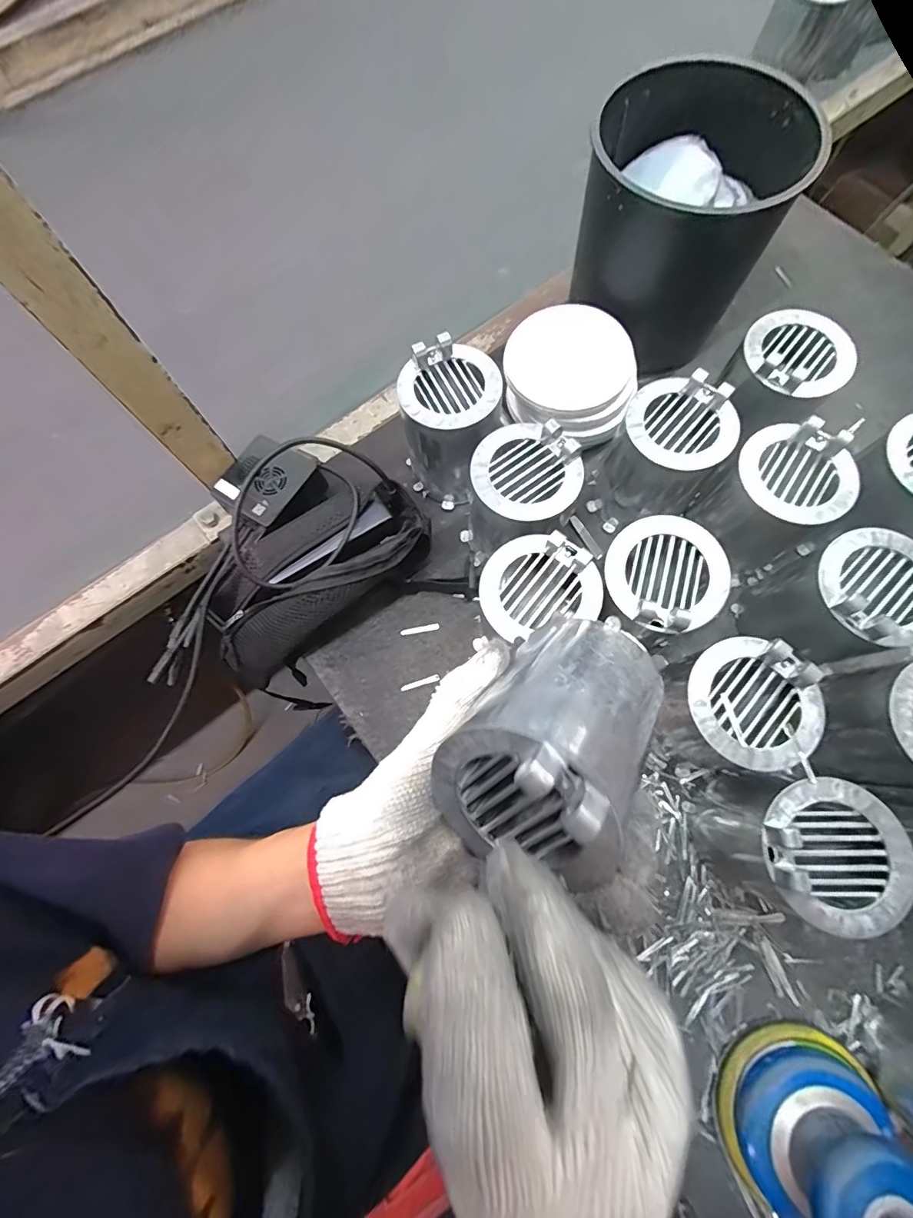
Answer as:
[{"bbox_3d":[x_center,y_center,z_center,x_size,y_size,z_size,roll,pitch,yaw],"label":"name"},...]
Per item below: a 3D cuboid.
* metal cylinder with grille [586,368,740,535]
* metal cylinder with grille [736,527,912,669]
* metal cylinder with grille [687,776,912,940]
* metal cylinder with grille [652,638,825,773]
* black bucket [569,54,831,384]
[{"bbox_3d":[0.178,-0.129,0.421,0.089,0.116,0.092,23,76,9],"label":"metal cylinder with grille"},{"bbox_3d":[0.302,-0.001,0.379,0.081,0.118,0.080,-1,73,2],"label":"metal cylinder with grille"},{"bbox_3d":[0.233,0.165,0.335,0.080,0.125,0.082,-1,73,2],"label":"metal cylinder with grille"},{"bbox_3d":[0.197,0.078,0.353,0.087,0.114,0.084,-1,73,2],"label":"metal cylinder with grille"},{"bbox_3d":[0.206,-0.361,0.449,0.168,0.150,0.168,18,75,8],"label":"black bucket"}]

